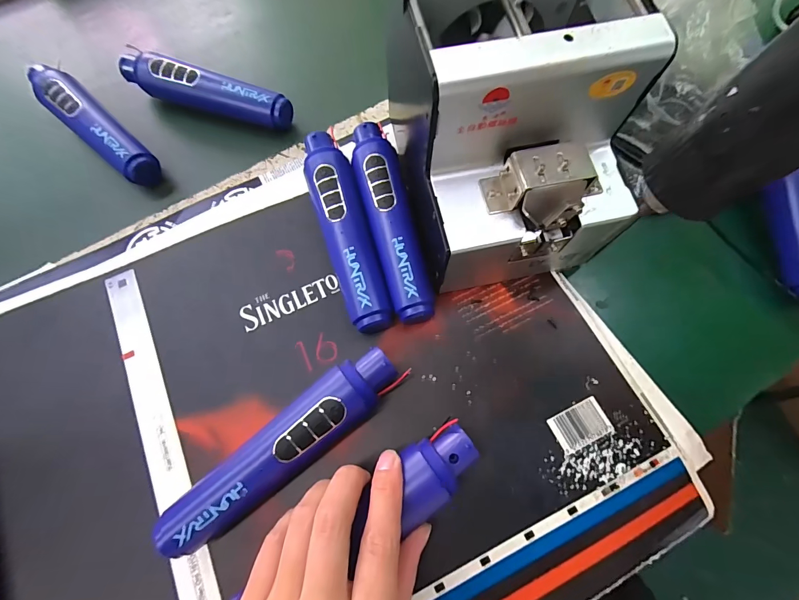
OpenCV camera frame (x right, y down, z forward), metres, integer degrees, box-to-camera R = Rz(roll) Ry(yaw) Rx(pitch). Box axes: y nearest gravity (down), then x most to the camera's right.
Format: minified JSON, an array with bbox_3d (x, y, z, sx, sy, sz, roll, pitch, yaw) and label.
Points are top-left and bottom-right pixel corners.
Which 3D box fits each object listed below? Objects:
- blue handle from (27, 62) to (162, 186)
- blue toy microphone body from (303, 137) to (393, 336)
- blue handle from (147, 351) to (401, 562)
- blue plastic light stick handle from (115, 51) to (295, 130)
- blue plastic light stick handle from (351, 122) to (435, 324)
[{"bbox_3d":[-0.301,-0.174,0.351,0.178,0.035,0.040,42,77,15],"label":"blue handle"},{"bbox_3d":[-0.043,-0.057,0.295,0.034,0.046,0.172,-17,71,-5],"label":"blue toy microphone body"},{"bbox_3d":[-0.076,0.097,0.243,0.174,0.038,0.040,-37,73,-10],"label":"blue handle"},{"bbox_3d":[-0.190,-0.204,0.361,0.173,0.044,0.031,19,72,8],"label":"blue plastic light stick handle"},{"bbox_3d":[-0.009,-0.065,0.296,0.037,0.039,0.177,-13,71,-2],"label":"blue plastic light stick handle"}]

